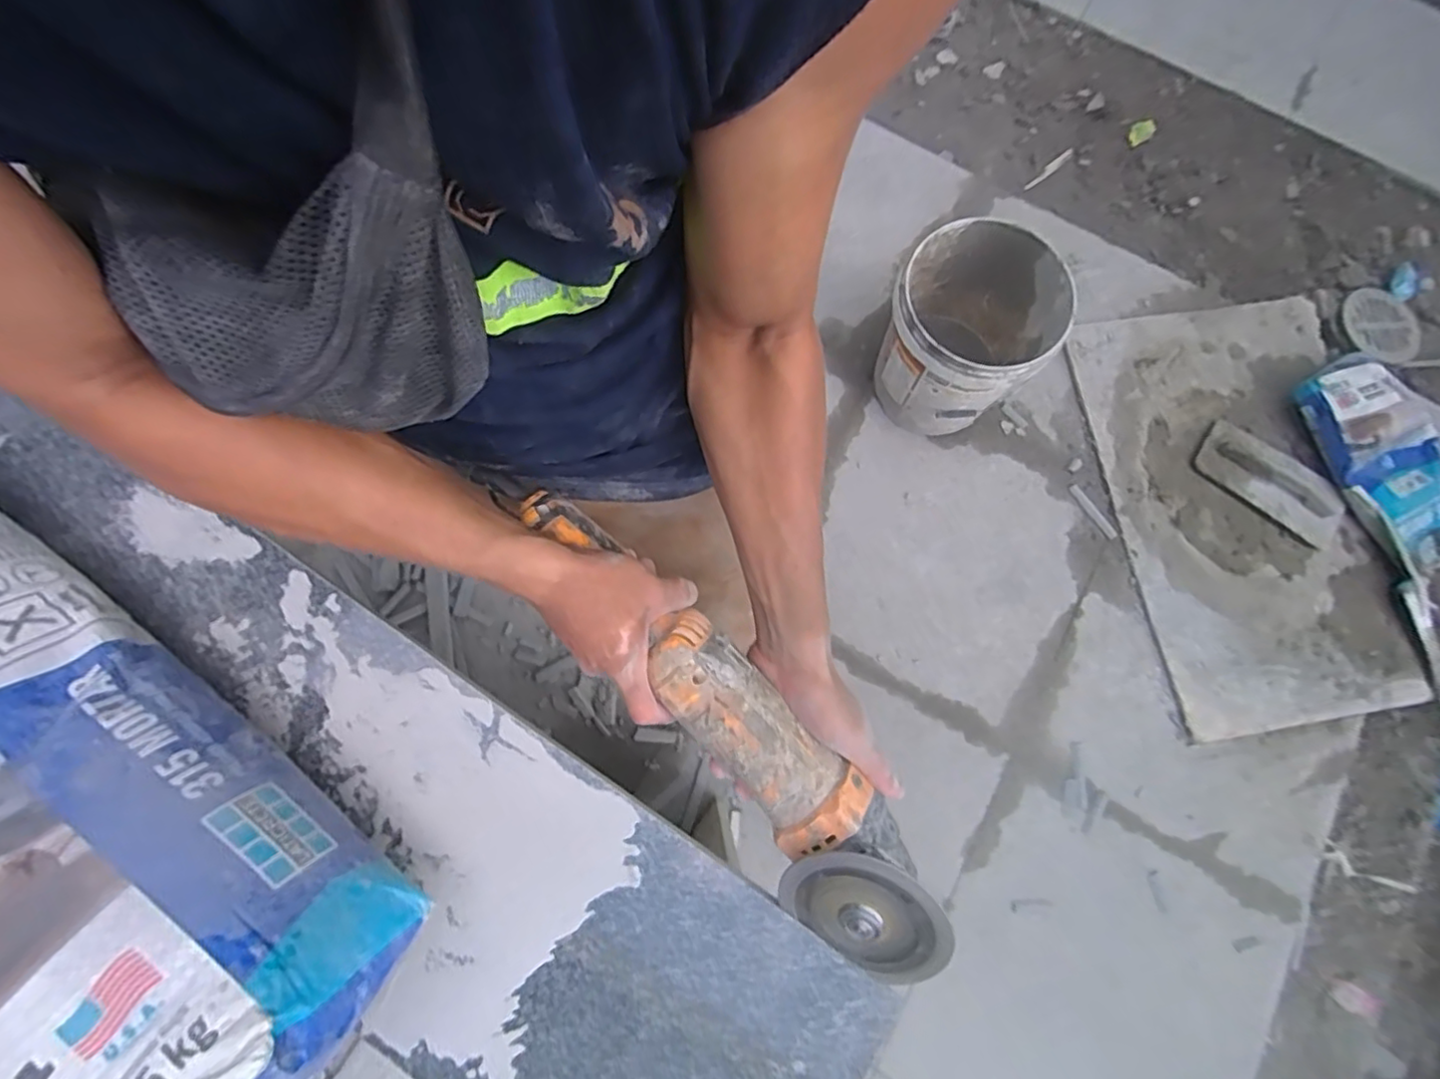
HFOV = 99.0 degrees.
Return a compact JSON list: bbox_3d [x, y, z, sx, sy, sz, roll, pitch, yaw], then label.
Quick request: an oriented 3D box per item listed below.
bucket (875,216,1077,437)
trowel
[{"bbox_3d":[0.477,-0.402,1.242,0.294,0.327,0.320,1,77,-3],"label":"bucket"},{"bbox_3d":[1.164,-0.123,1.302,0.299,0.057,0.136,40,78,6],"label":"trowel"}]

